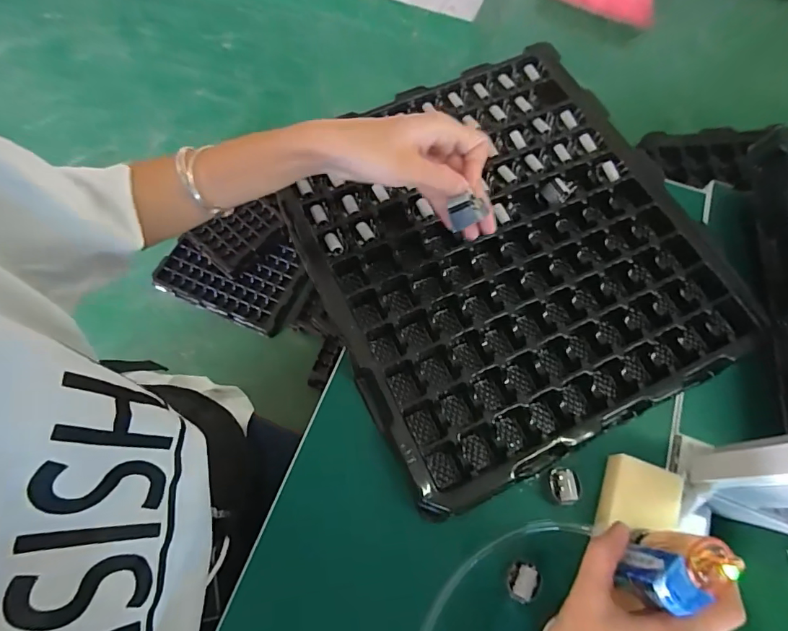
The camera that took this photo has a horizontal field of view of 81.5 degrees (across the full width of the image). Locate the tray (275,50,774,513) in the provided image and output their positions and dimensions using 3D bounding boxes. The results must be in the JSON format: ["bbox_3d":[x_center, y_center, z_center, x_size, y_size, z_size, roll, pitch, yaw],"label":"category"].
[{"bbox_3d":[0.102,-0.067,0.444,0.355,0.034,0.392,-21,70,-10],"label":"tray"}]

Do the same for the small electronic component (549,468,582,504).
[{"bbox_3d":[0.135,0.136,0.364,0.024,0.021,0.026,-8,68,-5],"label":"small electronic component"}]

